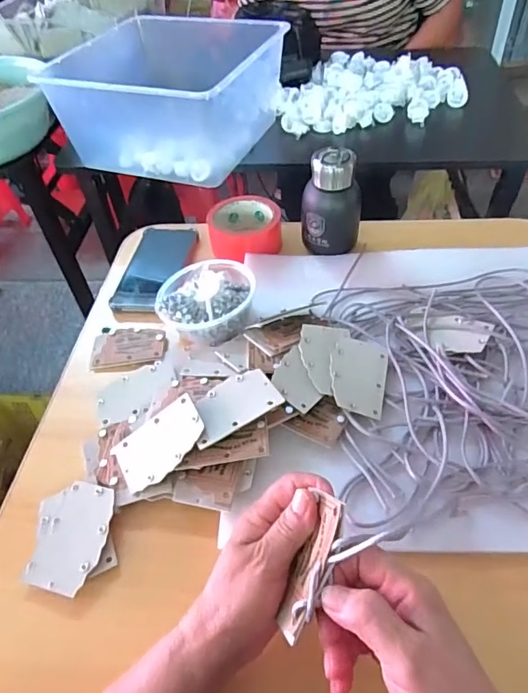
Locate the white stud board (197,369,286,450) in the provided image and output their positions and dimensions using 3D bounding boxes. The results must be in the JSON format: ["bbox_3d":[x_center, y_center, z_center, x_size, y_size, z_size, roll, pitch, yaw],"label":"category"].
[{"bbox_3d":[-0.029,0.051,0.438,0.081,0.005,0.055,-26,45,-13],"label":"white stud board"}]

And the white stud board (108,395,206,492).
[{"bbox_3d":[-0.091,0.085,0.426,0.086,0.005,0.053,-42,56,2],"label":"white stud board"}]

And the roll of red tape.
[{"bbox_3d":[-0.025,-0.162,0.661,0.098,0.044,0.091,-4,48,2],"label":"roll of red tape"}]

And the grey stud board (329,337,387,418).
[{"bbox_3d":[0.091,0.028,0.469,0.054,0.004,0.083,15,52,2],"label":"grey stud board"}]

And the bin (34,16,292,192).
[{"bbox_3d":[-0.143,-0.430,0.809,0.316,0.145,0.365,14,51,17],"label":"bin"}]

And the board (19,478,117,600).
[{"bbox_3d":[-0.162,0.155,0.400,0.066,0.011,0.086,4,51,7],"label":"board"}]

